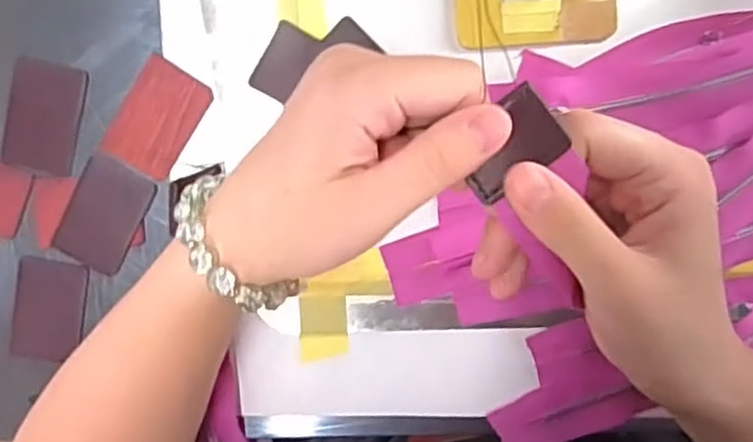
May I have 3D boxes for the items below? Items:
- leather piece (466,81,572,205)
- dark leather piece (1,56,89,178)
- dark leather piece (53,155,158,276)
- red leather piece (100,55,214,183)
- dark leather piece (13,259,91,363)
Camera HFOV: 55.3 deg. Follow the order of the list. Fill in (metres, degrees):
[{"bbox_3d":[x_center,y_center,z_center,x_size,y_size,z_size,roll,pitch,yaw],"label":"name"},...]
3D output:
[{"bbox_3d":[0.043,-0.025,0.235,0.035,0.004,0.026,-36,91,18],"label":"leather piece"},{"bbox_3d":[-0.161,-0.050,0.349,0.036,0.004,0.054,14,97,1],"label":"dark leather piece"},{"bbox_3d":[-0.133,-0.003,0.351,0.037,0.004,0.053,25,97,0],"label":"dark leather piece"},{"bbox_3d":[-0.104,-0.048,0.342,0.035,0.004,0.051,32,97,-1],"label":"red leather piece"},{"bbox_3d":[-0.166,0.046,0.366,0.036,0.004,0.055,10,105,-2],"label":"dark leather piece"}]

